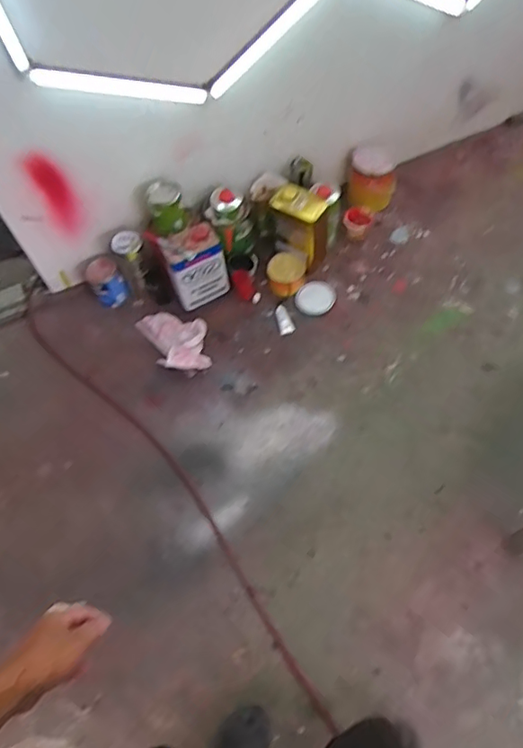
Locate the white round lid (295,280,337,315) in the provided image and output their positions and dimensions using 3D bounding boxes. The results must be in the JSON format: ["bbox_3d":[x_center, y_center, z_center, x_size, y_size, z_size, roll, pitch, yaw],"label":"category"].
[{"bbox_3d":[0.175,-0.245,1.709,0.133,0.016,0.115,-18,69,-11],"label":"white round lid"}]

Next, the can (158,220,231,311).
[{"bbox_3d":[-0.206,-0.339,1.641,0.176,0.244,0.131,-26,62,-9],"label":"can"}]

